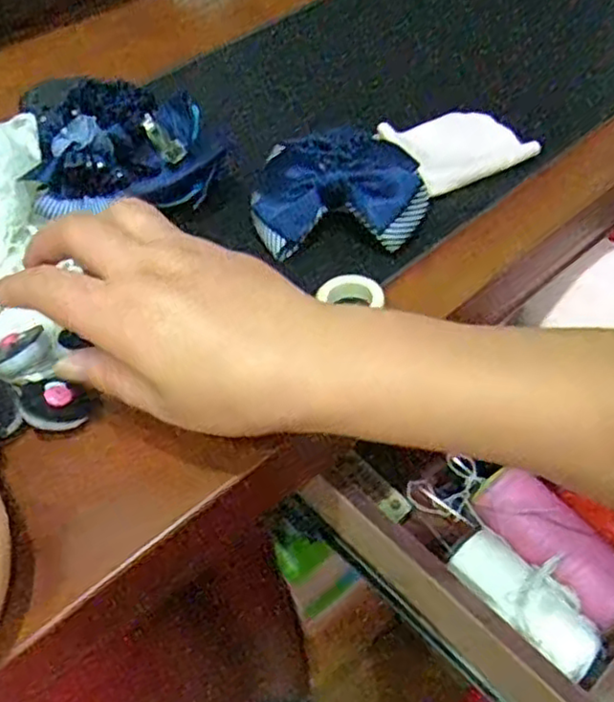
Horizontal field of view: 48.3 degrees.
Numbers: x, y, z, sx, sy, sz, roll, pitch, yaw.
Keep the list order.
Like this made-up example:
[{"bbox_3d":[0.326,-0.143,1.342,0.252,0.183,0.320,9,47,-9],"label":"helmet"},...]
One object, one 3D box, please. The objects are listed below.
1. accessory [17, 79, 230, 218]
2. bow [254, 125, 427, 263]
[{"bbox_3d":[-0.119,-0.138,0.455,0.119,0.042,0.114,-10,49,-2],"label":"accessory"},{"bbox_3d":[0.016,-0.105,0.420,0.098,0.035,0.099,-9,49,-1],"label":"bow"}]

